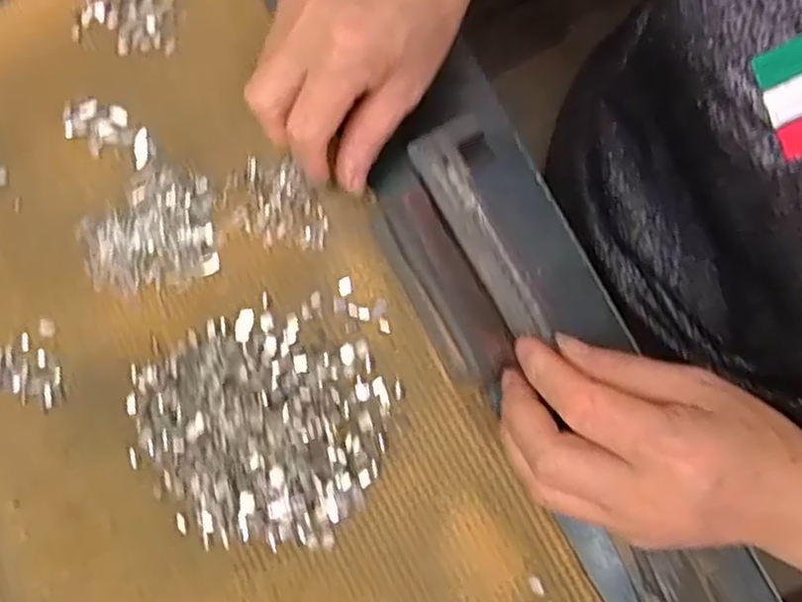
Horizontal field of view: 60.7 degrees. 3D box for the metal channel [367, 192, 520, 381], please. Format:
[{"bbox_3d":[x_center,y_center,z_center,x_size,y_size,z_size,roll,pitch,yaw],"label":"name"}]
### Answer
[{"bbox_3d":[0.020,-0.008,0.345,0.034,0.008,0.102,-28,80,-6],"label":"metal channel"}]

